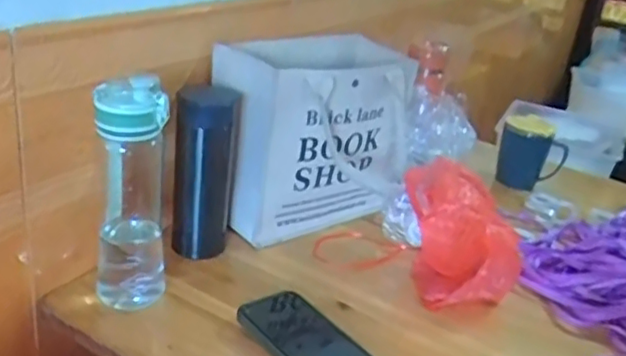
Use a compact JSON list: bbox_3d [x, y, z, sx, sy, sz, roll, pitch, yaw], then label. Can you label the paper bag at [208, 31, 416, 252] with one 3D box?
[{"bbox_3d":[0.008,-0.039,0.808,0.243,0.225,0.120,-5,28,-26],"label":"paper bag"}]

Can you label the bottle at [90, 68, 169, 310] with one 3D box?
[{"bbox_3d":[-0.176,0.017,0.625,0.066,0.229,0.062,4,25,-8],"label":"bottle"}]

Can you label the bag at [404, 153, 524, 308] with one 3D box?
[{"bbox_3d":[0.161,0.062,0.721,0.090,0.137,0.128,-1,26,-18],"label":"bag"}]

